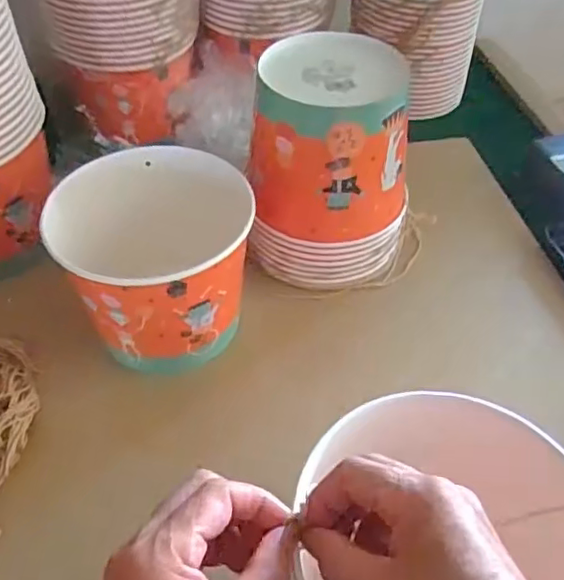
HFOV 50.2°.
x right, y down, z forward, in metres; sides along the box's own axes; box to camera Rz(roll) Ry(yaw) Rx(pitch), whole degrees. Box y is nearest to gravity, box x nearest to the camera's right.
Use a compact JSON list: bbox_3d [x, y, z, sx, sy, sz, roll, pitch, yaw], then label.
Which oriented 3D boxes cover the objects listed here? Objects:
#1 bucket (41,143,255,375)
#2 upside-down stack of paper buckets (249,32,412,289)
[{"bbox_3d":[-0.103,-0.020,0.493,0.144,0.147,0.124,-25,52,-22],"label":"bucket"},{"bbox_3d":[0.049,-0.117,0.560,0.145,0.188,0.132,9,47,7],"label":"upside-down stack of paper buckets"}]

